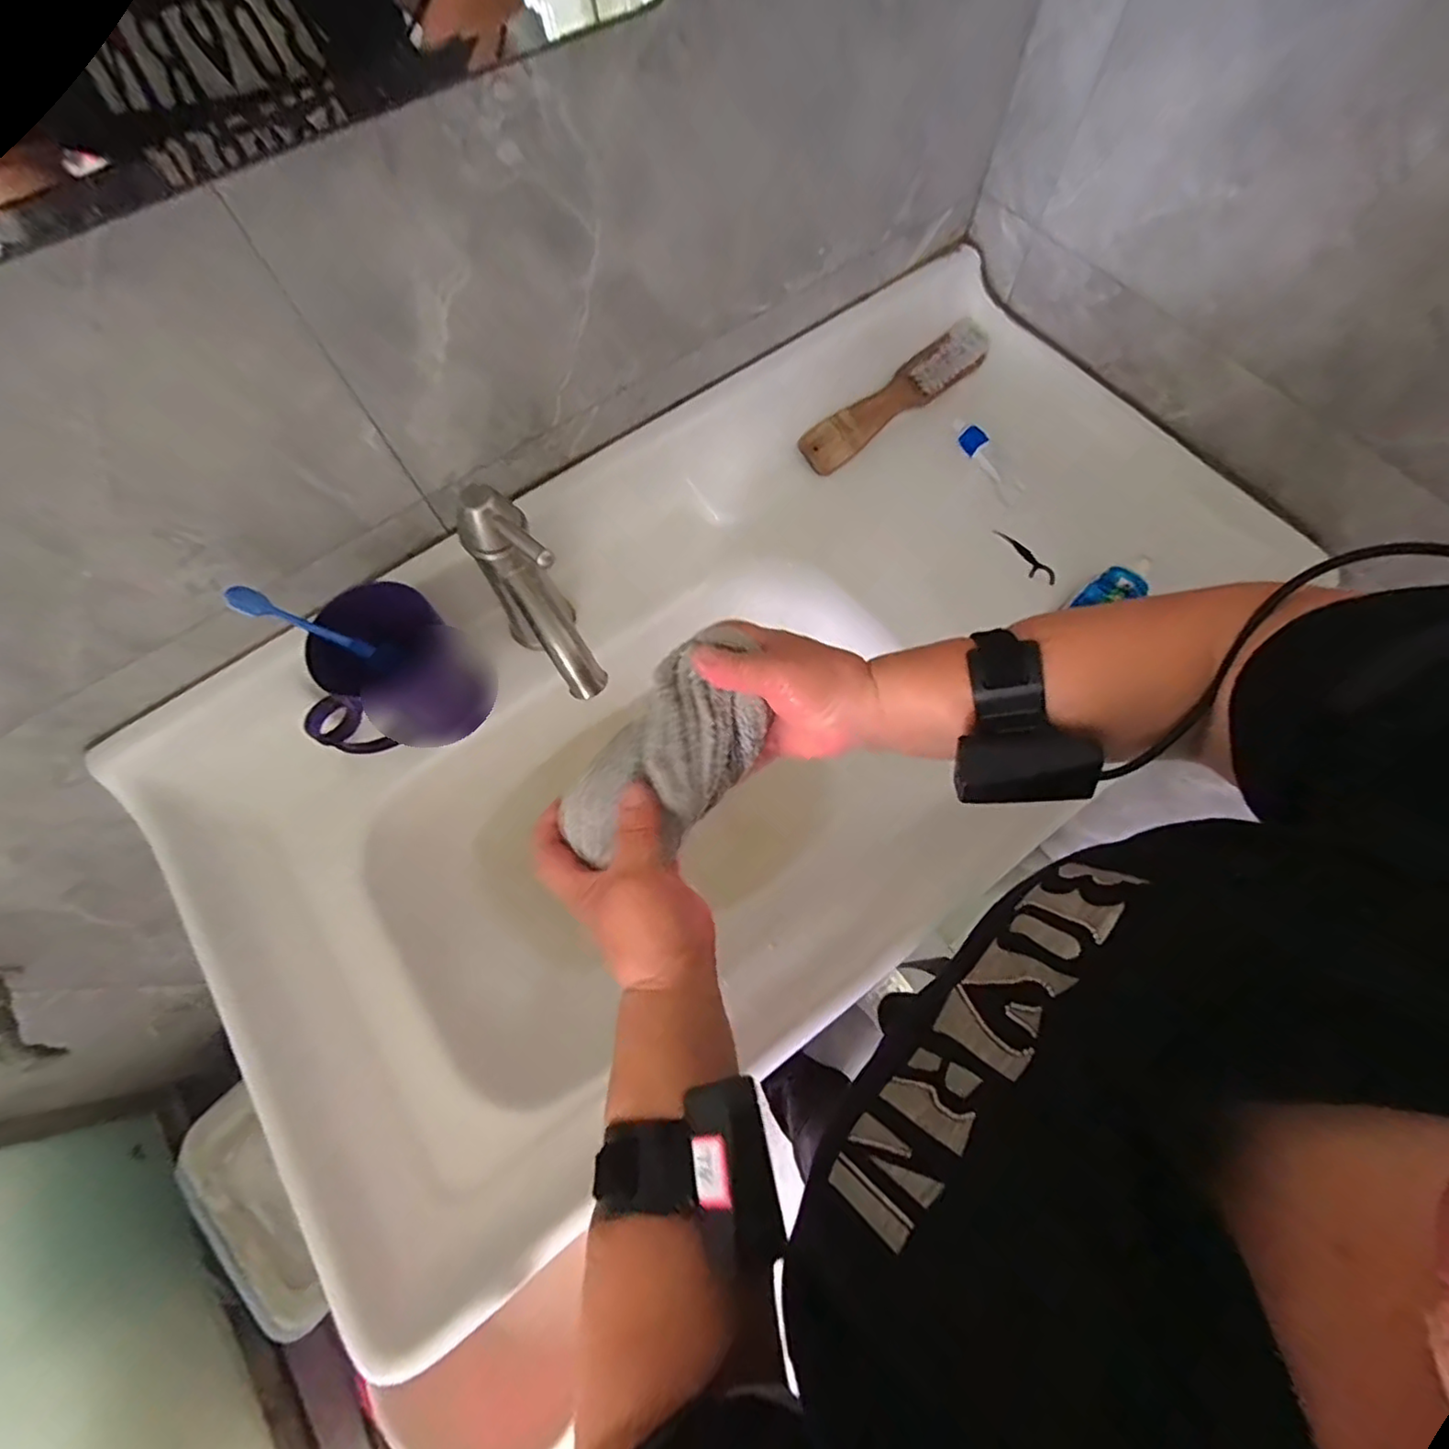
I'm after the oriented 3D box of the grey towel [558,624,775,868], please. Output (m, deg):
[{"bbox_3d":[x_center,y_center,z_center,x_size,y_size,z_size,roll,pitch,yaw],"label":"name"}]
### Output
[{"bbox_3d":[-0.030,0.016,0.378,0.069,0.055,0.152,38,73,16],"label":"grey towel"}]

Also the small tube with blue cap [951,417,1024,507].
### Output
[{"bbox_3d":[0.255,-0.258,0.606,0.022,0.016,0.101,-26,69,-9],"label":"small tube with blue cap"}]

